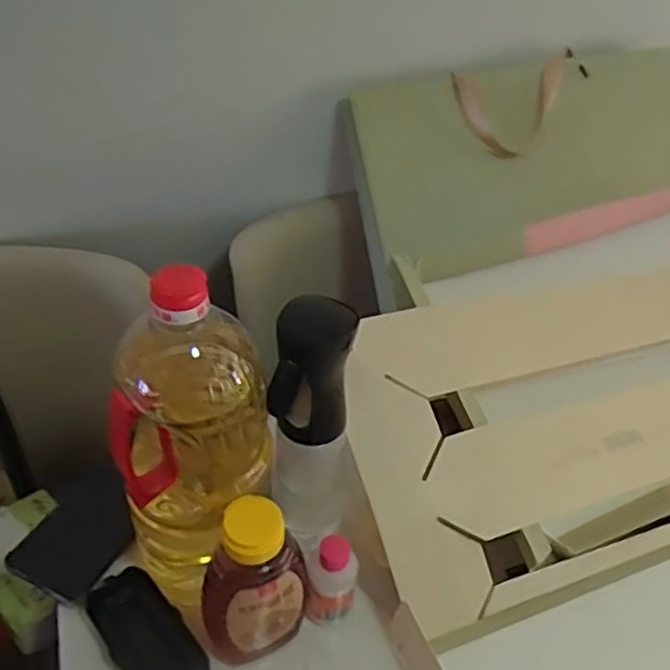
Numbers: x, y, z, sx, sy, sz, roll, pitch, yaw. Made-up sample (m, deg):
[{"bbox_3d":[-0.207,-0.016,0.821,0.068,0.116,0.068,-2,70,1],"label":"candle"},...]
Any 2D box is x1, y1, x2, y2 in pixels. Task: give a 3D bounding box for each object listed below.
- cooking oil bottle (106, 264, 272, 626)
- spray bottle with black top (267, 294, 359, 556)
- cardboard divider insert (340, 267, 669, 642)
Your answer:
[{"bbox_3d":[-0.099,0.080,0.507,0.103,0.279,0.111,-11,45,-15],"label":"cooking oil bottle"},{"bbox_3d":[-0.018,0.082,0.554,0.060,0.239,0.064,6,43,2],"label":"spray bottle with black top"},{"bbox_3d":[0.226,0.080,0.611,0.431,0.061,0.294,-4,59,-11],"label":"cardboard divider insert"}]

